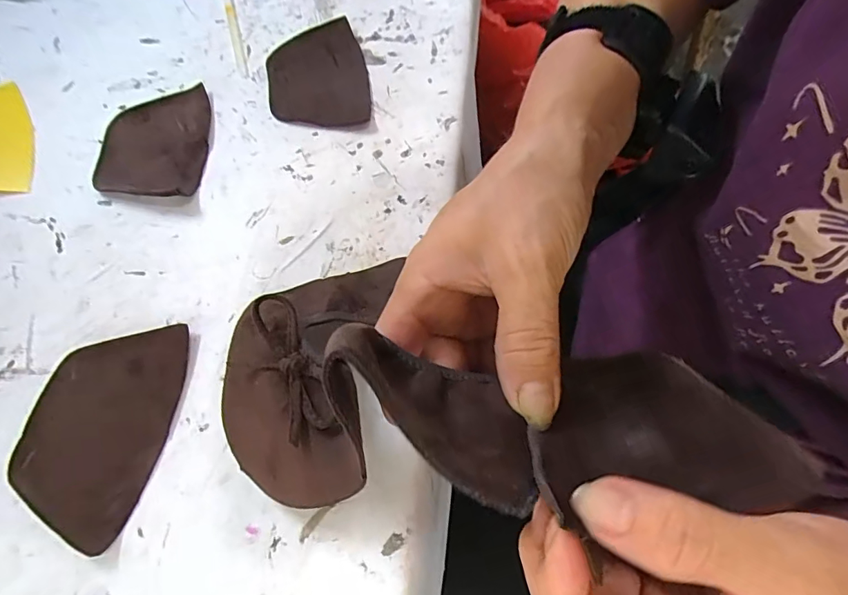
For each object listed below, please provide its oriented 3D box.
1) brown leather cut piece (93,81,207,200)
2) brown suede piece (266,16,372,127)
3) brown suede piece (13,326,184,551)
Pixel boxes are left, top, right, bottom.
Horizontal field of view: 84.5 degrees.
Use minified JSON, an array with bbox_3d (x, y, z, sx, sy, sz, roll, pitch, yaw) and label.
[{"bbox_3d":[-0.188,-0.107,0.323,0.072,0.013,0.103,-10,65,-3],"label":"brown leather cut piece"},{"bbox_3d":[-0.079,-0.167,0.350,0.072,0.008,0.103,-9,64,-10],"label":"brown suede piece"},{"bbox_3d":[-0.169,0.065,0.241,0.069,0.006,0.107,7,64,-1],"label":"brown suede piece"}]

